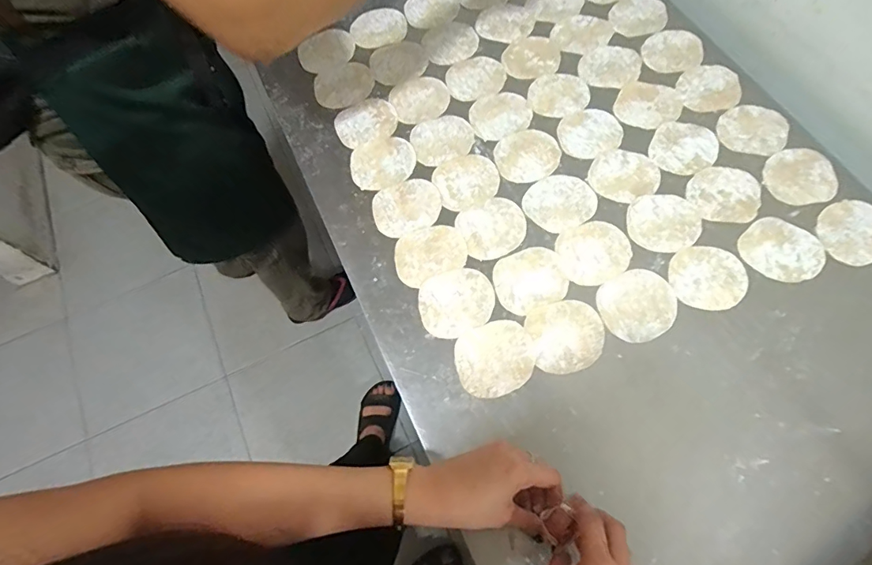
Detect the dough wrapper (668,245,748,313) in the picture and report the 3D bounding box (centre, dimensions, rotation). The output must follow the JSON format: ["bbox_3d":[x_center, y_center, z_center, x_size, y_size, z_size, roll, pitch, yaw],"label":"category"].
[{"bbox_3d":[0.306,-0.007,0.530,0.083,0.004,0.076,-1,67,2],"label":"dough wrapper"}]

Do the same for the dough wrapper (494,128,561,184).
[{"bbox_3d":[0.118,-0.165,0.611,0.086,0.004,0.079,-1,67,2],"label":"dough wrapper"}]

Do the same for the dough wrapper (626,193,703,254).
[{"bbox_3d":[0.272,-0.072,0.561,0.084,0.004,0.077,-1,67,2],"label":"dough wrapper"}]

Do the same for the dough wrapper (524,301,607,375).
[{"bbox_3d":[0.143,0.057,0.512,0.080,0.004,0.078,-13,68,-3],"label":"dough wrapper"}]

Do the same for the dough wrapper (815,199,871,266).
[{"bbox_3d":[0.483,-0.059,0.543,0.079,0.006,0.079,-1,67,2],"label":"dough wrapper"}]

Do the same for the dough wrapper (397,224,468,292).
[{"bbox_3d":[-0.009,-0.037,0.561,0.087,0.004,0.068,-26,69,-8],"label":"dough wrapper"}]

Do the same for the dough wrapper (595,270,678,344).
[{"bbox_3d":[0.224,0.025,0.523,0.084,0.004,0.076,-24,68,-7],"label":"dough wrapper"}]

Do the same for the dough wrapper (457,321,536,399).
[{"bbox_3d":[0.065,0.081,0.508,0.085,0.004,0.077,-21,68,-6],"label":"dough wrapper"}]

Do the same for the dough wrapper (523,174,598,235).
[{"bbox_3d":[0.153,-0.099,0.579,0.083,0.004,0.075,-38,71,-12],"label":"dough wrapper"}]

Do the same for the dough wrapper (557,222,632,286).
[{"bbox_3d":[0.183,-0.036,0.550,0.083,0.004,0.076,-20,68,-6],"label":"dough wrapper"}]

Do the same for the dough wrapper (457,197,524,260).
[{"bbox_3d":[0.070,-0.066,0.570,0.080,0.004,0.072,-25,69,-8],"label":"dough wrapper"}]

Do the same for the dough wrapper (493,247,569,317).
[{"bbox_3d":[0.106,-0.005,0.539,0.081,0.004,0.073,-24,68,-7],"label":"dough wrapper"}]

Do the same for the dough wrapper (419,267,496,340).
[{"bbox_3d":[0.023,0.020,0.534,0.086,0.004,0.074,-26,69,-8],"label":"dough wrapper"}]

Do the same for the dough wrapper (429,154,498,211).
[{"bbox_3d":[0.039,-0.130,0.601,0.080,0.004,0.077,-20,68,-5],"label":"dough wrapper"}]

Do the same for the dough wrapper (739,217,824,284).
[{"bbox_3d":[0.396,-0.037,0.539,0.080,0.004,0.081,-1,67,2],"label":"dough wrapper"}]

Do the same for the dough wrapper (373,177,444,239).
[{"bbox_3d":[-0.036,-0.095,0.589,0.085,0.004,0.072,-19,68,-5],"label":"dough wrapper"}]

